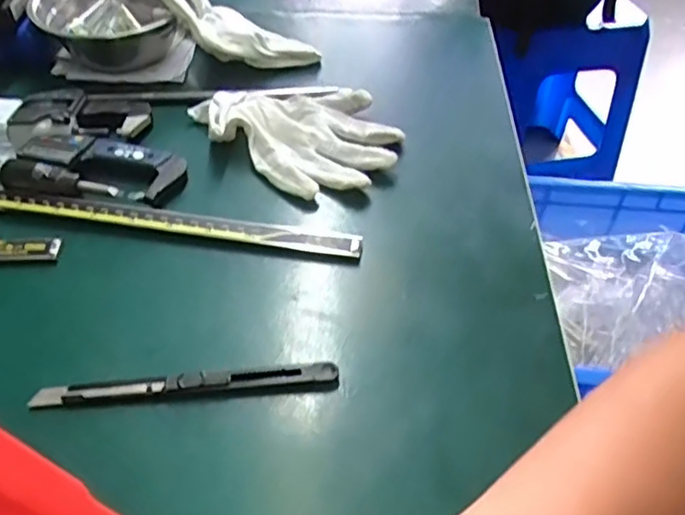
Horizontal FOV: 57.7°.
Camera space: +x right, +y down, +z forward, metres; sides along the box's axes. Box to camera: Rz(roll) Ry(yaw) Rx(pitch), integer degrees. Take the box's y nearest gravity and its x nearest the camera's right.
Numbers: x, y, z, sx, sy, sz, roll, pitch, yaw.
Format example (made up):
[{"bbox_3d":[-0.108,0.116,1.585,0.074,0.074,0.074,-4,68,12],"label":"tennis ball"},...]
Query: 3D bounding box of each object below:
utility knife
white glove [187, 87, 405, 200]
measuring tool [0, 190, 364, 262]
[{"bbox_3d":[-0.078,0.062,0.315,0.148,0.009,0.014,-3,45,-5],"label":"utility knife"},{"bbox_3d":[-0.032,-0.095,0.451,0.145,0.027,0.103,26,50,23],"label":"white glove"},{"bbox_3d":[-0.140,-0.028,0.406,0.306,0.007,0.020,8,57,5],"label":"measuring tool"}]

